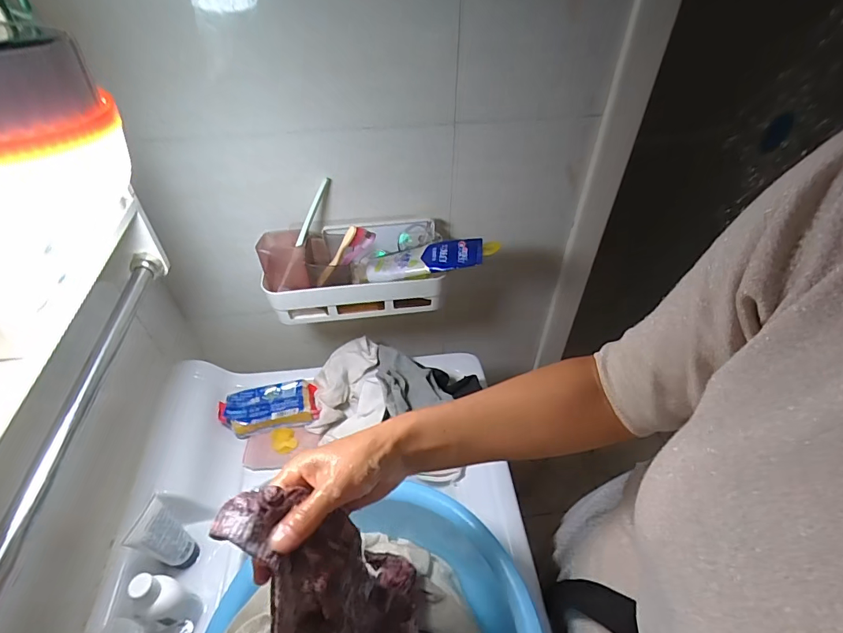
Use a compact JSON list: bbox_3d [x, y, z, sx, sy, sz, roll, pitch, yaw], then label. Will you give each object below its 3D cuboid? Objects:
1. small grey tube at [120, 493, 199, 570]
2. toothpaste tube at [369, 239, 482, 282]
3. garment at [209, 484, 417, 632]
[{"bbox_3d":[-0.294,0.264,0.518,0.024,0.130,0.048,14,46,14],"label":"small grey tube"},{"bbox_3d":[0.001,-0.080,0.612,0.162,0.021,0.049,-8,43,15],"label":"toothpaste tube"},{"bbox_3d":[-0.051,0.260,0.361,0.127,0.245,0.186,-20,48,-19],"label":"garment"}]

